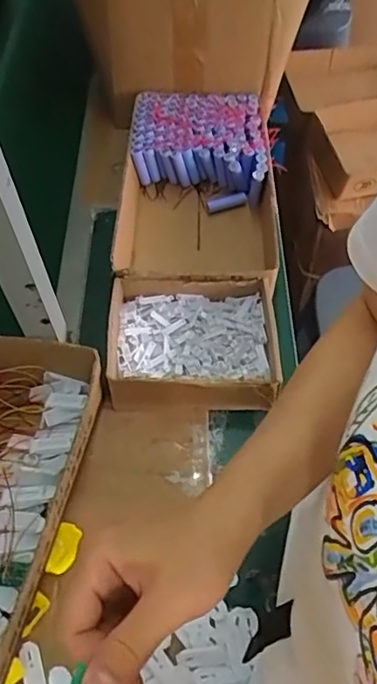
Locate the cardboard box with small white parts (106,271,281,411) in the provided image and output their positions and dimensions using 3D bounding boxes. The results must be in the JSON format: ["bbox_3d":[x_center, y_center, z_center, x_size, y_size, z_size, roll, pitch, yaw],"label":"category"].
[{"bbox_3d":[0.005,0.002,0.743,0.212,0.067,0.167,-2,56,1],"label":"cardboard box with small white parts"}]

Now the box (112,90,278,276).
[{"bbox_3d":[0.017,-0.228,0.908,0.230,0.134,0.368,2,56,4],"label":"box"}]

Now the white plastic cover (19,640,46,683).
[{"bbox_3d":[-0.154,0.324,0.564,0.021,0.004,0.050,-9,58,-23],"label":"white plastic cover"}]

